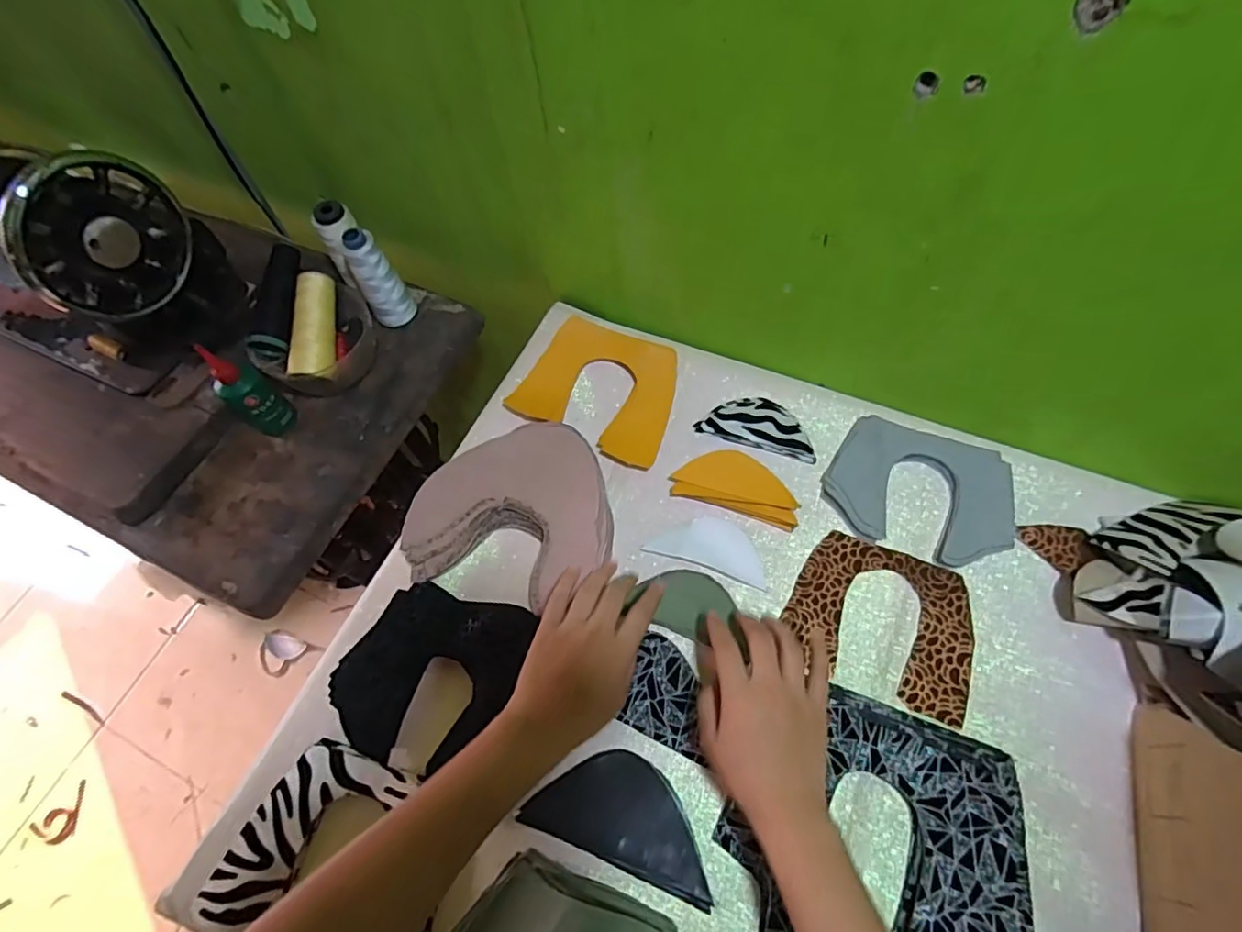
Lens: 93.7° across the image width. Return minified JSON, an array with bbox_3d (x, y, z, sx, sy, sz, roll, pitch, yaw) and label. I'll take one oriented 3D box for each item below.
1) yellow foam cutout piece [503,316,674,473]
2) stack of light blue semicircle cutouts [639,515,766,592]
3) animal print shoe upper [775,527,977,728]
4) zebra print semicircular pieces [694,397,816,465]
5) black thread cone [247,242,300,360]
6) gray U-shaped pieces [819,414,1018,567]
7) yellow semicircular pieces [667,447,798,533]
[{"bbox_3d":[-0.017,-0.081,0.586,0.150,0.018,0.131,23,67,14],"label":"yellow foam cutout piece"},{"bbox_3d":[0.080,0.070,0.515,0.103,0.004,0.048,17,66,12],"label":"stack of light blue semicircle cutouts"},{"bbox_3d":[0.218,0.124,0.484,0.142,0.005,0.117,22,67,15],"label":"animal print shoe upper"},{"bbox_3d":[0.136,-0.042,0.567,0.111,0.004,0.051,19,66,12],"label":"zebra print semicircular pieces"},{"bbox_3d":[-0.349,-0.172,0.592,0.033,0.034,0.112,6,82,7],"label":"black thread cone"},{"bbox_3d":[0.270,0.020,0.525,0.155,0.011,0.119,20,66,13],"label":"gray U-shaped pieces"},{"bbox_3d":[0.109,0.015,0.536,0.113,0.009,0.058,18,66,12],"label":"yellow semicircular pieces"}]

